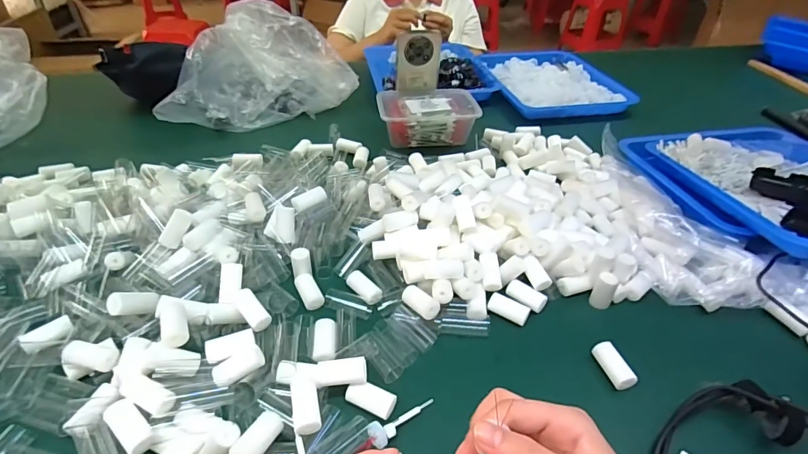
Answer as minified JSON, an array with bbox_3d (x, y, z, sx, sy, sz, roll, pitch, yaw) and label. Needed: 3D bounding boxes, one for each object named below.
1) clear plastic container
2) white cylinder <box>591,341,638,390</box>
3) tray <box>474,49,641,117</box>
[{"bbox_3d":[0.039,-0.196,0.770,0.168,0.065,0.111,-4,39,-8],"label":"clear plastic container"},{"bbox_3d":[0.194,0.131,0.403,0.018,0.024,0.044,-11,43,-15],"label":"white cylinder"},{"bbox_3d":[0.318,-0.343,0.976,0.263,0.036,0.339,-6,39,-10],"label":"tray"}]

